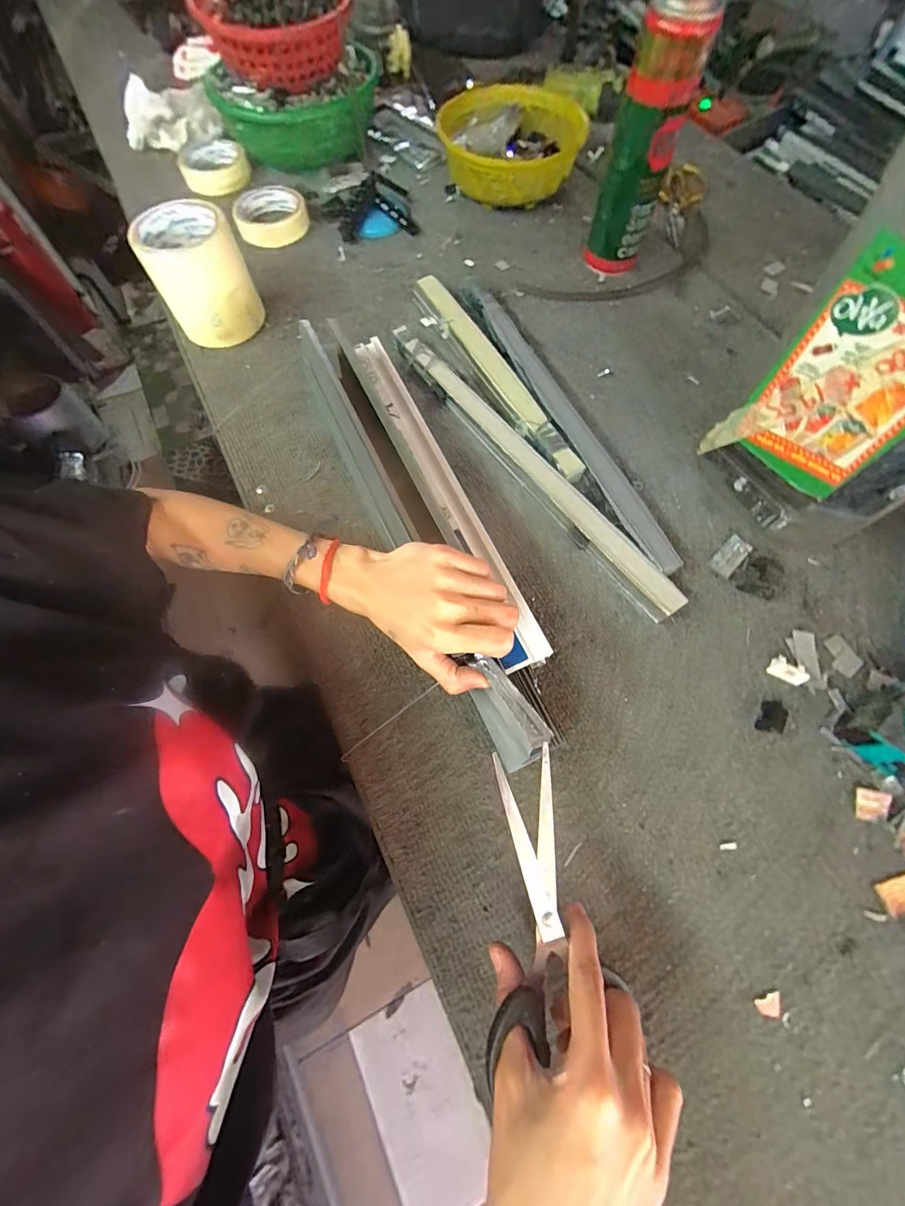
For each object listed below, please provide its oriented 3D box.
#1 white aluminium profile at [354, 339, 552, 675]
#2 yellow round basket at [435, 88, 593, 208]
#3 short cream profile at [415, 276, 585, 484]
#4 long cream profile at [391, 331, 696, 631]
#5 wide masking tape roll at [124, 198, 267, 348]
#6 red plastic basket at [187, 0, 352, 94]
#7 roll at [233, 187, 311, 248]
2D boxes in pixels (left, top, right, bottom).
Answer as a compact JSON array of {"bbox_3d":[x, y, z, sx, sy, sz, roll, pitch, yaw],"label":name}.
[{"bbox_3d":[-0.017,-0.109,0.374,0.039,0.016,0.364,-23,70,-10],"label":"white aluminium profile"},{"bbox_3d":[0.082,-0.611,0.576,0.171,0.072,0.170,0,67,0],"label":"yellow round basket"},{"bbox_3d":[0.043,-0.251,0.456,0.029,0.018,0.324,-25,69,-11],"label":"short cream profile"},{"bbox_3d":[0.067,-0.137,0.409,0.027,0.024,0.386,-34,71,-14],"label":"long cream profile"},{"bbox_3d":[-0.272,-0.352,0.461,0.092,0.096,0.087,-30,70,-13],"label":"wide masking tape roll"},{"bbox_3d":[-0.220,-0.722,0.532,0.184,0.071,0.182,-6,68,-3],"label":"red plastic basket"},{"bbox_3d":[-0.241,-0.518,0.570,0.090,0.034,0.090,0,67,0],"label":"roll"}]

